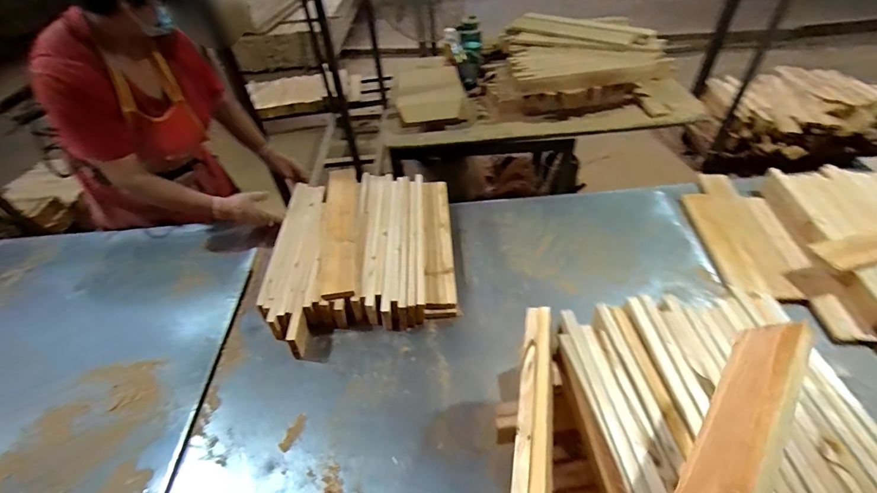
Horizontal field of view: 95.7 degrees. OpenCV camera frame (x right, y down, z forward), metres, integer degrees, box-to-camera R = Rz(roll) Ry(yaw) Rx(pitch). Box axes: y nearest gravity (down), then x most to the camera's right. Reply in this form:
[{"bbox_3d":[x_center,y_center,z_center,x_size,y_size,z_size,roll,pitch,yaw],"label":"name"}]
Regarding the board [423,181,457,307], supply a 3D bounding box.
[{"bbox_3d":[0.001,-0.032,1.112,0.080,0.015,0.478,11,43,-13],"label":"board"}]

